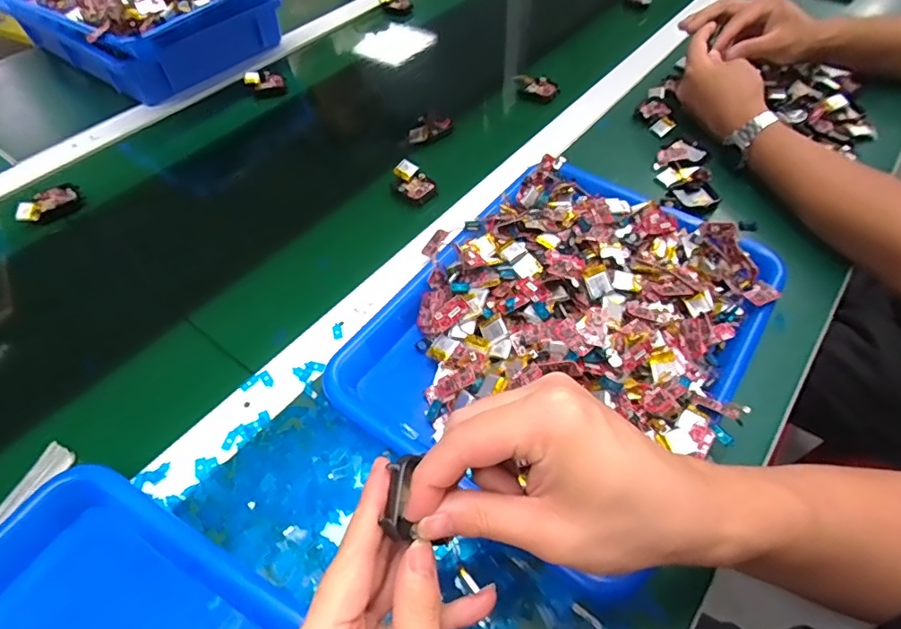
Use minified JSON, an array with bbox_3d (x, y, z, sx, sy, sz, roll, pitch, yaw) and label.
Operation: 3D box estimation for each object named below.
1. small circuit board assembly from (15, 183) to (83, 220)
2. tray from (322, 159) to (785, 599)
[{"bbox_3d":[-0.419,-0.116,0.540,0.060,0.020,0.023,-38,61,-25],"label":"small circuit board assembly"},{"bbox_3d":[0.095,0.001,0.405,0.253,0.059,0.327,34,60,23],"label":"tray"}]

